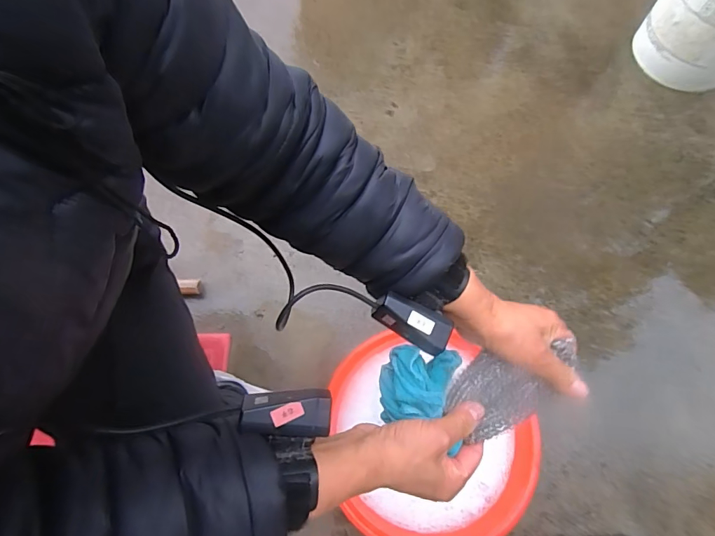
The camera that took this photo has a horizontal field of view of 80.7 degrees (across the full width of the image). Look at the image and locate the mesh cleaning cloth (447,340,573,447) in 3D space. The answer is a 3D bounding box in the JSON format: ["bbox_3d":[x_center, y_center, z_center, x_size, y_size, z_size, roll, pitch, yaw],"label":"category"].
[{"bbox_3d":[0.143,0.103,0.389,0.128,0.019,0.063,-29,72,-10],"label":"mesh cleaning cloth"}]

